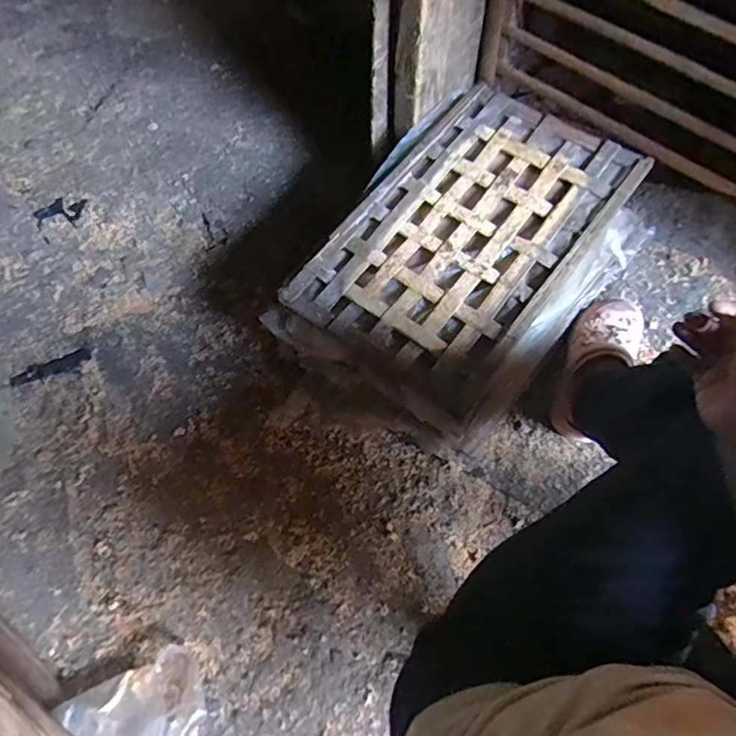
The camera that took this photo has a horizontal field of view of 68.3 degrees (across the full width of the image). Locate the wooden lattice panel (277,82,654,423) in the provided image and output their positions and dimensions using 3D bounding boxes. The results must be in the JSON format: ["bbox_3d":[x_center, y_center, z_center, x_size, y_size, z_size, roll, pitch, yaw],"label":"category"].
[{"bbox_3d":[0.167,-0.234,0.904,0.356,0.047,0.581,36,73,16],"label":"wooden lattice panel"}]

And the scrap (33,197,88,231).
[{"bbox_3d":[-0.693,-0.346,1.215,0.105,0.006,0.088,5,64,2],"label":"scrap"}]

